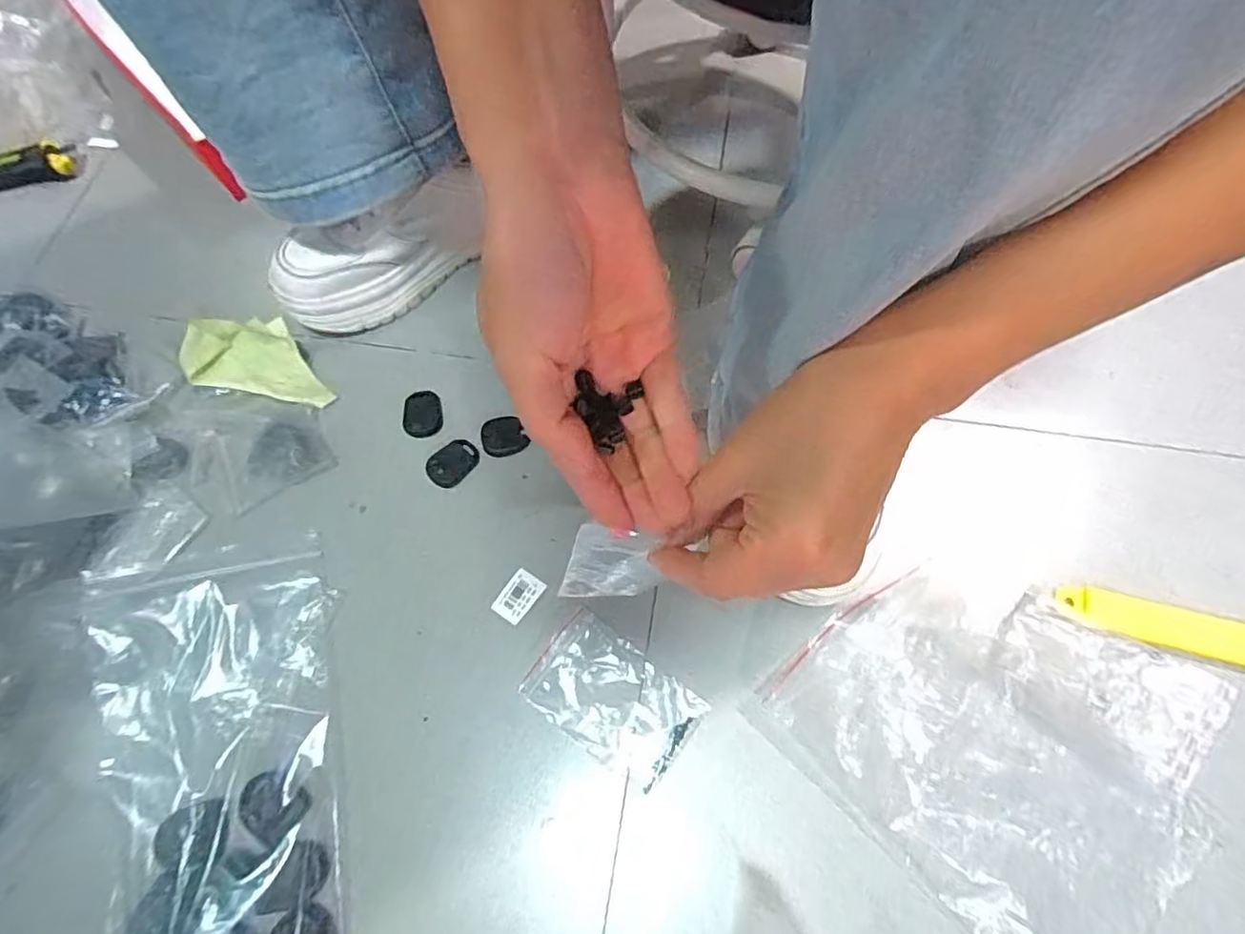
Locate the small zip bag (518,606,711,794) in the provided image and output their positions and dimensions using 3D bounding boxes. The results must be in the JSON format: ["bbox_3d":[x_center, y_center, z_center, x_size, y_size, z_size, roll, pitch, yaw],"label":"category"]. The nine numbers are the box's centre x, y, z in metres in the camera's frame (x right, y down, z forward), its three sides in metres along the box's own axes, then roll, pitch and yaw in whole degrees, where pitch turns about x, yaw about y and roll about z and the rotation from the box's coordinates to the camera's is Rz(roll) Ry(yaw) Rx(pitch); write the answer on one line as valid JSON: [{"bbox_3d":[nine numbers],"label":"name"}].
[{"bbox_3d":[-0.007,0.147,0.389,0.100,0.007,0.066,35,72,15],"label":"small zip bag"}]

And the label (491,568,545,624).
[{"bbox_3d":[-0.071,0.088,0.418,0.023,0.004,0.034,34,72,15],"label":"label"}]

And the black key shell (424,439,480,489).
[{"bbox_3d":[-0.126,-0.003,0.458,0.040,0.010,0.027,-39,71,-14],"label":"black key shell"}]

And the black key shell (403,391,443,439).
[{"bbox_3d":[-0.155,-0.041,0.474,0.028,0.008,0.039,-7,67,-1],"label":"black key shell"}]

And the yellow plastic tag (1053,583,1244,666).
[{"bbox_3d":[0.345,0.099,0.383,0.126,0.005,0.028,16,68,8],"label":"yellow plastic tag"}]

